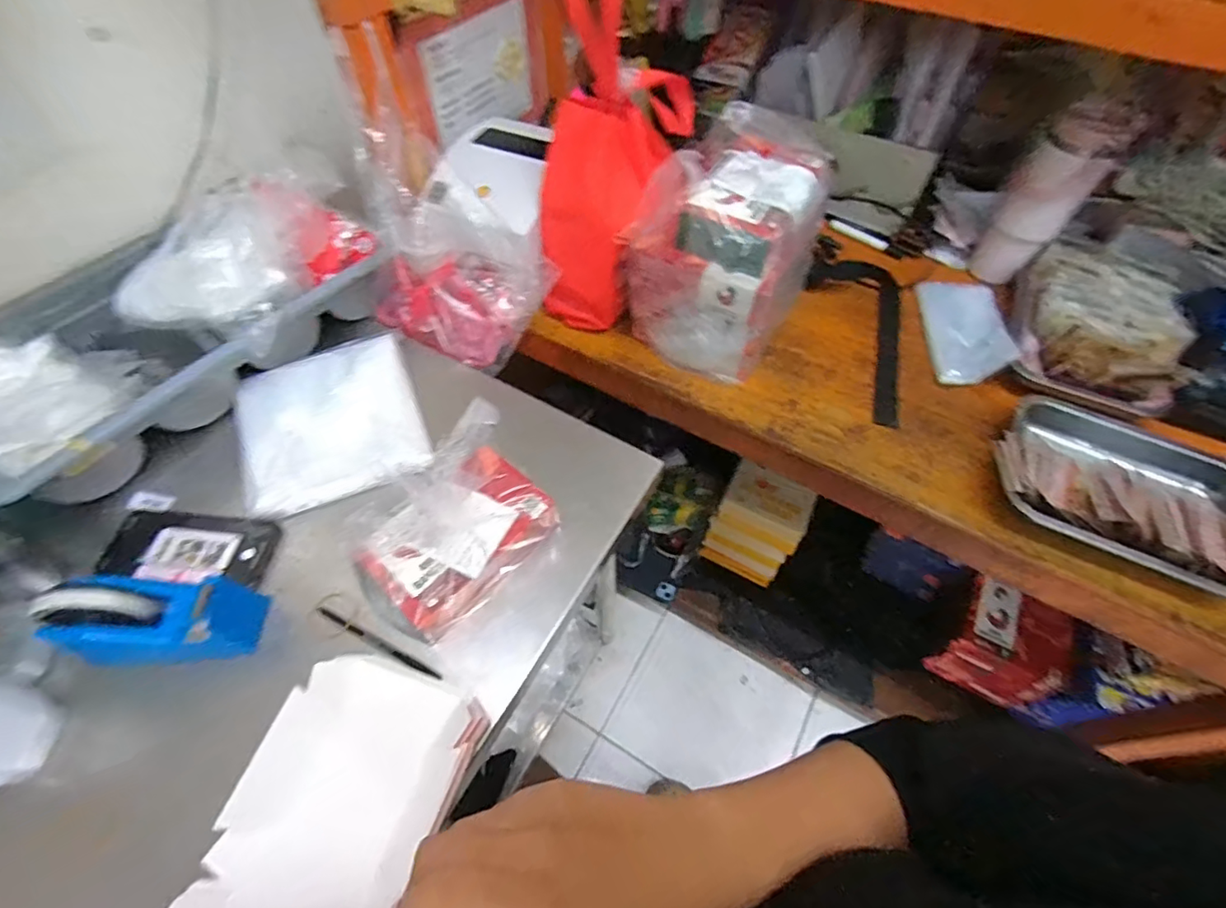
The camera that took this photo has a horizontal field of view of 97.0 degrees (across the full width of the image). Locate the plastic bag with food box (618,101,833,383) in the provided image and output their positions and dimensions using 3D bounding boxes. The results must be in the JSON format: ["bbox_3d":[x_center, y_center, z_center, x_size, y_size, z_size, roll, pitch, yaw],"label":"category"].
[{"bbox_3d":[0.145,-0.259,0.697,0.184,0.256,0.206,32,62,19],"label":"plastic bag with food box"}]

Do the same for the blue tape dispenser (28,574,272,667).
[{"bbox_3d":[-0.420,0.150,0.498,0.150,0.096,0.071,-2,56,-2],"label":"blue tape dispenser"}]

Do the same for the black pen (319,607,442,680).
[{"bbox_3d":[-0.231,0.186,0.533,0.148,0.012,0.009,22,59,14],"label":"black pen"}]

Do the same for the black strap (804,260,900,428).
[{"bbox_3d":[0.378,-0.173,0.779,0.133,0.023,0.287,-10,64,-13],"label":"black strap"}]

